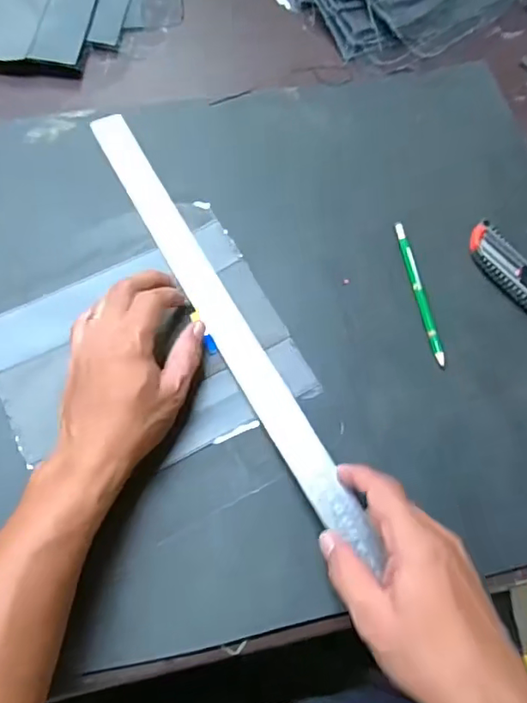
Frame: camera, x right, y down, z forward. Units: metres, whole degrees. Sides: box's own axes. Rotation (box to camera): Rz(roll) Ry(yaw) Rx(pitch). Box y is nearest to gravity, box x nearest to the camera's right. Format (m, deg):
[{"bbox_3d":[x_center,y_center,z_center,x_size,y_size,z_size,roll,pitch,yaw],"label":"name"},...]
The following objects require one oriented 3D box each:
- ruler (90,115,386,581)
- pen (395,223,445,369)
[{"bbox_3d":[-0.040,-0.039,0.453,0.030,0.010,0.450,-26,67,-13],"label":"ruler"},{"bbox_3d":[0.132,-0.051,0.474,0.010,0.008,0.135,-8,67,-6],"label":"pen"}]

